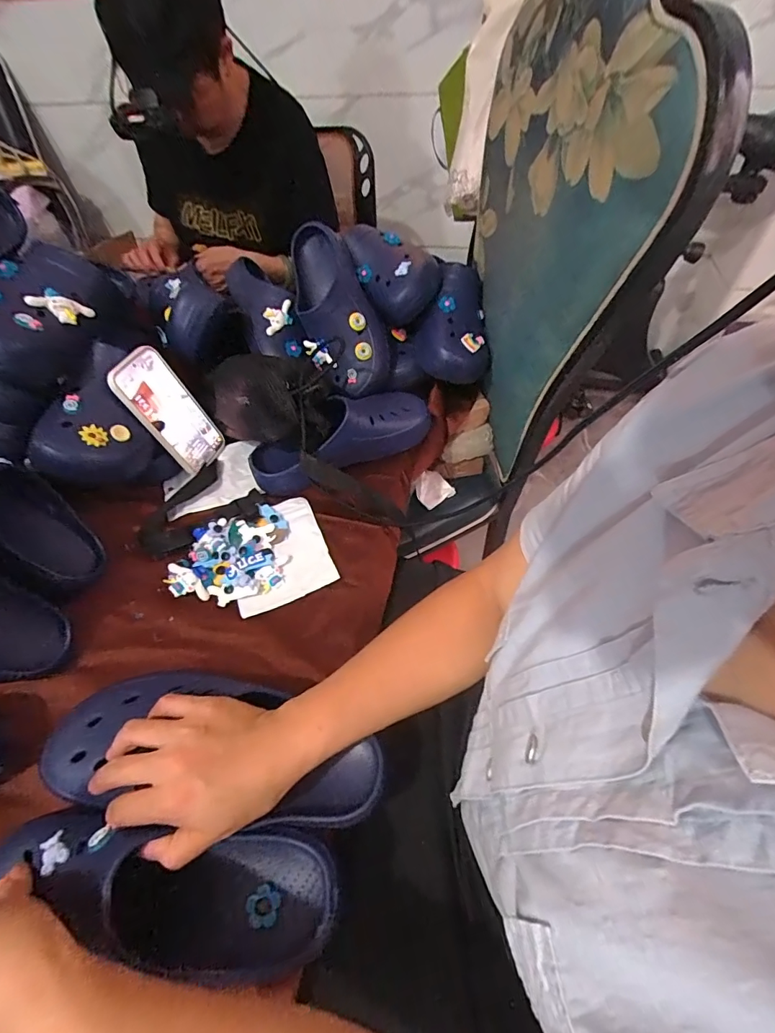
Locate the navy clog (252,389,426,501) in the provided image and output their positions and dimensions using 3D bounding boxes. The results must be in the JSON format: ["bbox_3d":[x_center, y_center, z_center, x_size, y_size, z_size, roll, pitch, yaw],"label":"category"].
[{"bbox_3d":[-0.060,-0.119,0.622,0.266,0.082,0.084,-27,57,-17],"label":"navy clog"}]

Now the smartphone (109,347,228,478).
[{"bbox_3d":[-0.289,-0.139,0.601,0.010,0.166,0.085,1,49,29],"label":"smartphone"}]

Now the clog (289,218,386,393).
[{"bbox_3d":[-0.077,-0.315,0.668,0.115,0.082,0.258,-18,82,-11],"label":"clog"}]

